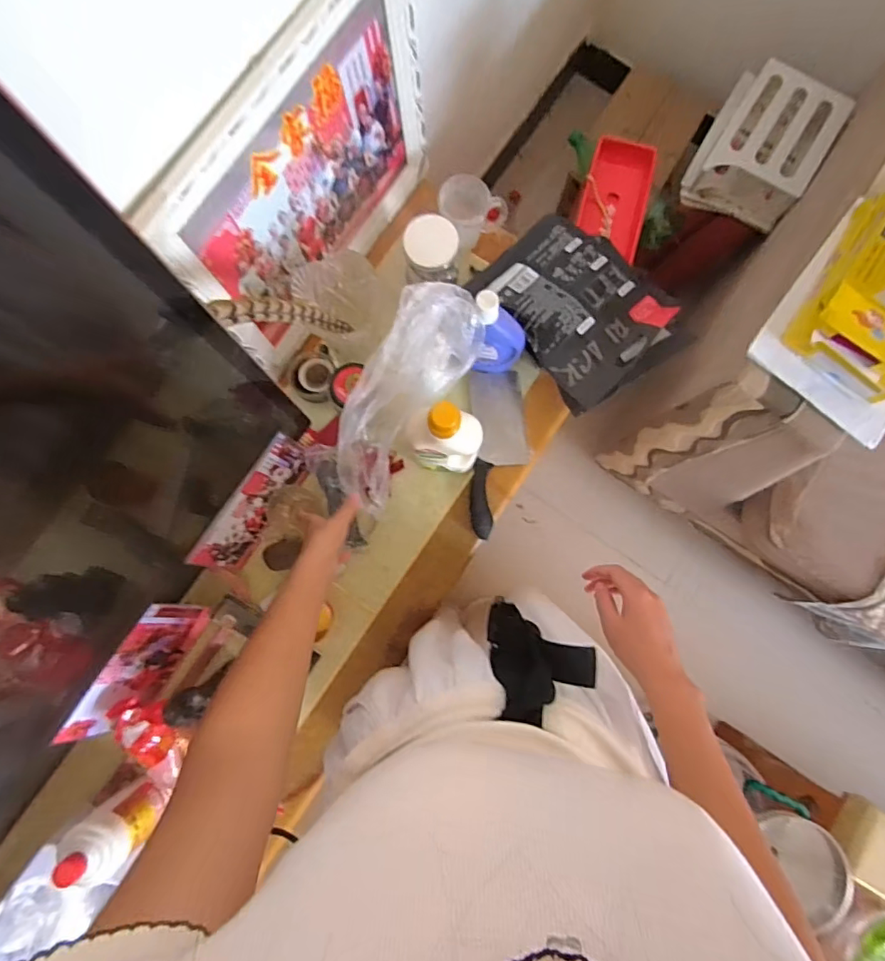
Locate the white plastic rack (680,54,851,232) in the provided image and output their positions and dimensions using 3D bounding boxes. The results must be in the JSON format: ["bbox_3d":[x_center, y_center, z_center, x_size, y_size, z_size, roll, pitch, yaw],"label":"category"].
[{"bbox_3d":[0.635,-0.658,1.033,0.212,0.103,0.263,30,82,4],"label":"white plastic rack"}]

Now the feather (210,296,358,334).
[{"bbox_3d":[-0.184,-0.192,0.610,0.027,0.209,0.039,-41,83,27],"label":"feather"}]

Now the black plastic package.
[{"bbox_3d":[0.217,-0.285,0.842,0.239,0.064,0.300,-35,83,-6],"label":"black plastic package"}]

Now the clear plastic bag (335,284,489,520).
[{"bbox_3d":[-0.054,-0.118,0.716,0.114,0.098,0.307,30,99,4],"label":"clear plastic bag"}]

